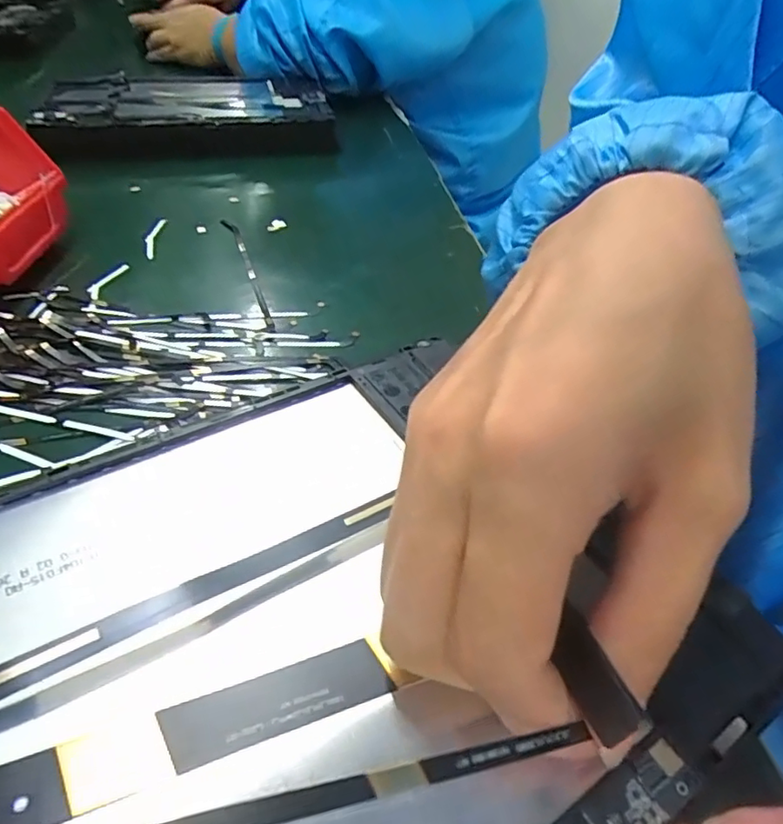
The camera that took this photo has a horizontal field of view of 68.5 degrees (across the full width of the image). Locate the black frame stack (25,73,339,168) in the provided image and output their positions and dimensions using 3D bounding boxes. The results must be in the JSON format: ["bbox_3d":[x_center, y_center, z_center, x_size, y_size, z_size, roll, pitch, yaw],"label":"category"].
[{"bbox_3d":[-0.183,-0.265,0.518,0.239,0.037,0.163,-13,46,-17],"label":"black frame stack"}]

